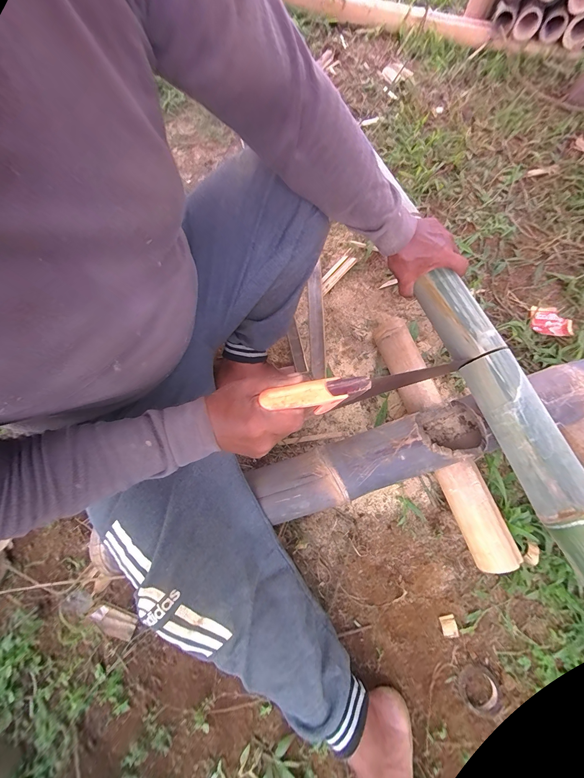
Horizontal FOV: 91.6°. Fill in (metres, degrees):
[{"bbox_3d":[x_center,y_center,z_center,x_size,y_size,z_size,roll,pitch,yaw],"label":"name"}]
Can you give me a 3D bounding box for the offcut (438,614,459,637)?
[{"bbox_3d":[0.272,0.411,0.492,0.025,0.005,0.032,-9,73,-2],"label":"offcut"}]

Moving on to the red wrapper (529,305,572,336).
[{"bbox_3d":[0.576,-0.150,0.631,0.090,0.019,0.059,10,74,4],"label":"red wrapper"}]

